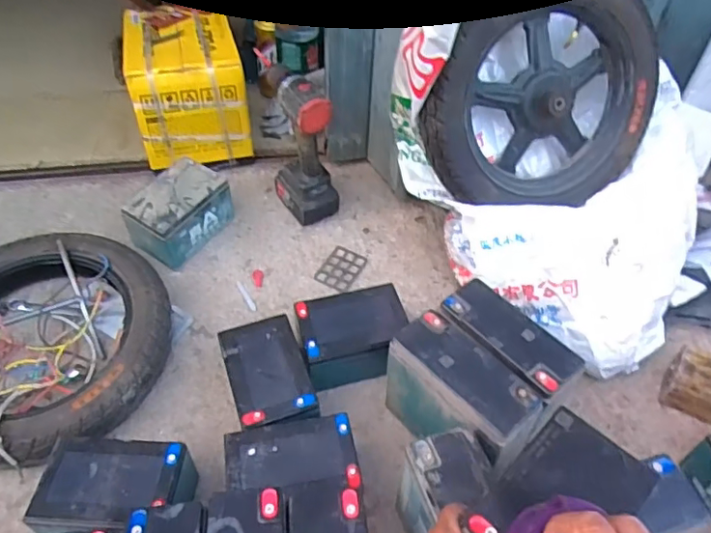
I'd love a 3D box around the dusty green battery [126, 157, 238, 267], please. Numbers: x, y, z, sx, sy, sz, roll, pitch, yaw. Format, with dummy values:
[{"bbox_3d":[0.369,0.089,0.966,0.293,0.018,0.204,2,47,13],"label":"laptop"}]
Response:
[{"bbox_3d":[-0.292,-0.084,0.943,0.108,0.108,0.157,30,55,20],"label":"dusty green battery"}]

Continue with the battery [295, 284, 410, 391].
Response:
[{"bbox_3d":[-0.004,0.107,0.810,0.147,0.101,0.116,-9,47,-12],"label":"battery"}]

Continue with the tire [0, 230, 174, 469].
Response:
[{"bbox_3d":[-0.444,0.102,0.799,0.339,0.096,0.345,1,44,-1],"label":"tire"}]

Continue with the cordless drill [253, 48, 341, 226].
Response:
[{"bbox_3d":[-0.096,-0.208,0.948,0.072,0.241,0.147,-20,48,-21],"label":"cordless drill"}]

